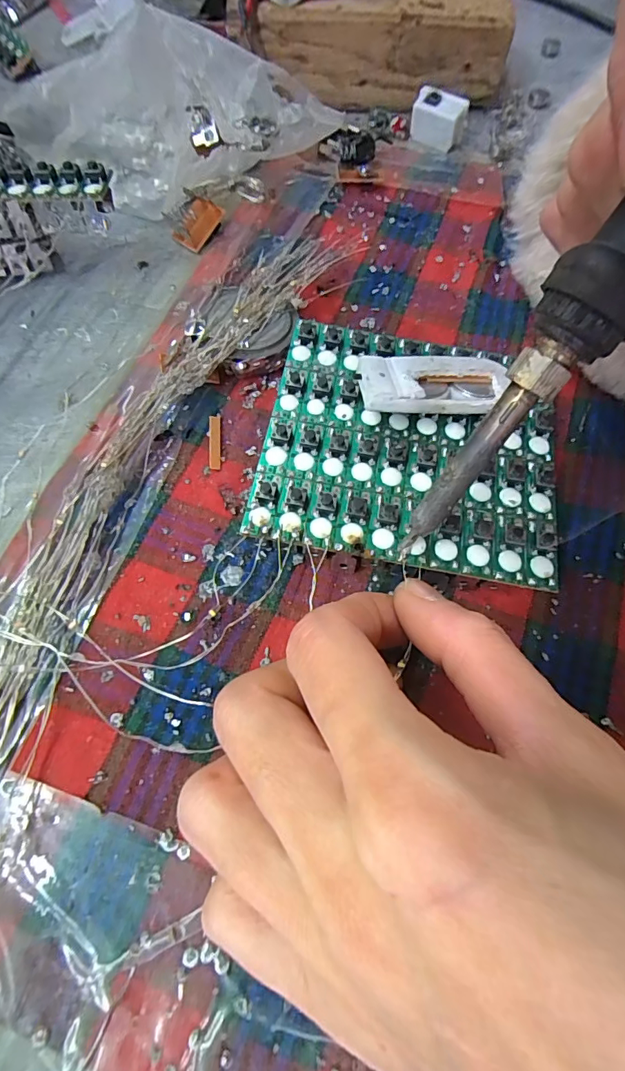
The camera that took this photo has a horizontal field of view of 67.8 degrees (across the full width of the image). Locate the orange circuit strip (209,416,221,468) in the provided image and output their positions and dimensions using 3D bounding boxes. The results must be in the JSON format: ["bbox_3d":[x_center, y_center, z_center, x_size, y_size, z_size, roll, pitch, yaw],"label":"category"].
[{"bbox_3d":[-0.035,-0.034,0.166,0.004,0.004,0.021,-4,67,-3],"label":"orange circuit strip"}]

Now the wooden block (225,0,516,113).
[{"bbox_3d":[0.029,-0.279,0.256,0.144,0.043,0.078,-3,67,-2],"label":"wooden block"}]

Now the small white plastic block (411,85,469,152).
[{"bbox_3d":[0.066,-0.218,0.242,0.026,0.018,0.012,32,70,12],"label":"small white plastic block"}]

